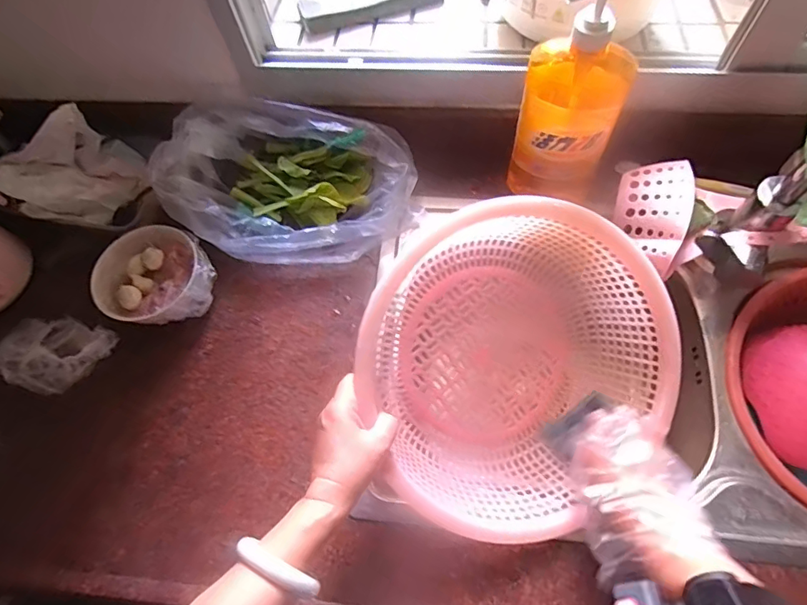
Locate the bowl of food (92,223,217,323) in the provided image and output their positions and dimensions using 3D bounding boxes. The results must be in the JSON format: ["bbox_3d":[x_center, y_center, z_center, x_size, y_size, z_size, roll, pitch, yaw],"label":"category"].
[{"bbox_3d":[-0.296,-0.026,0.602,0.124,0.062,0.115,-1,64,3],"label":"bowl of food"}]

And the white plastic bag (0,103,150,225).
[{"bbox_3d":[-0.412,-0.161,0.614,0.139,0.126,0.093,-30,66,-11],"label":"white plastic bag"}]

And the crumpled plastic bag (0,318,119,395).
[{"bbox_3d":[-0.413,0.058,0.583,0.119,0.034,0.091,16,67,11],"label":"crumpled plastic bag"}]

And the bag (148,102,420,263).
[{"bbox_3d":[-0.134,-0.144,0.616,0.286,0.119,0.169,9,65,8],"label":"bag"}]

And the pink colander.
[{"bbox_3d":[0.107,0.059,0.513,0.304,0.125,0.300,0,93,-8],"label":"pink colander"}]

